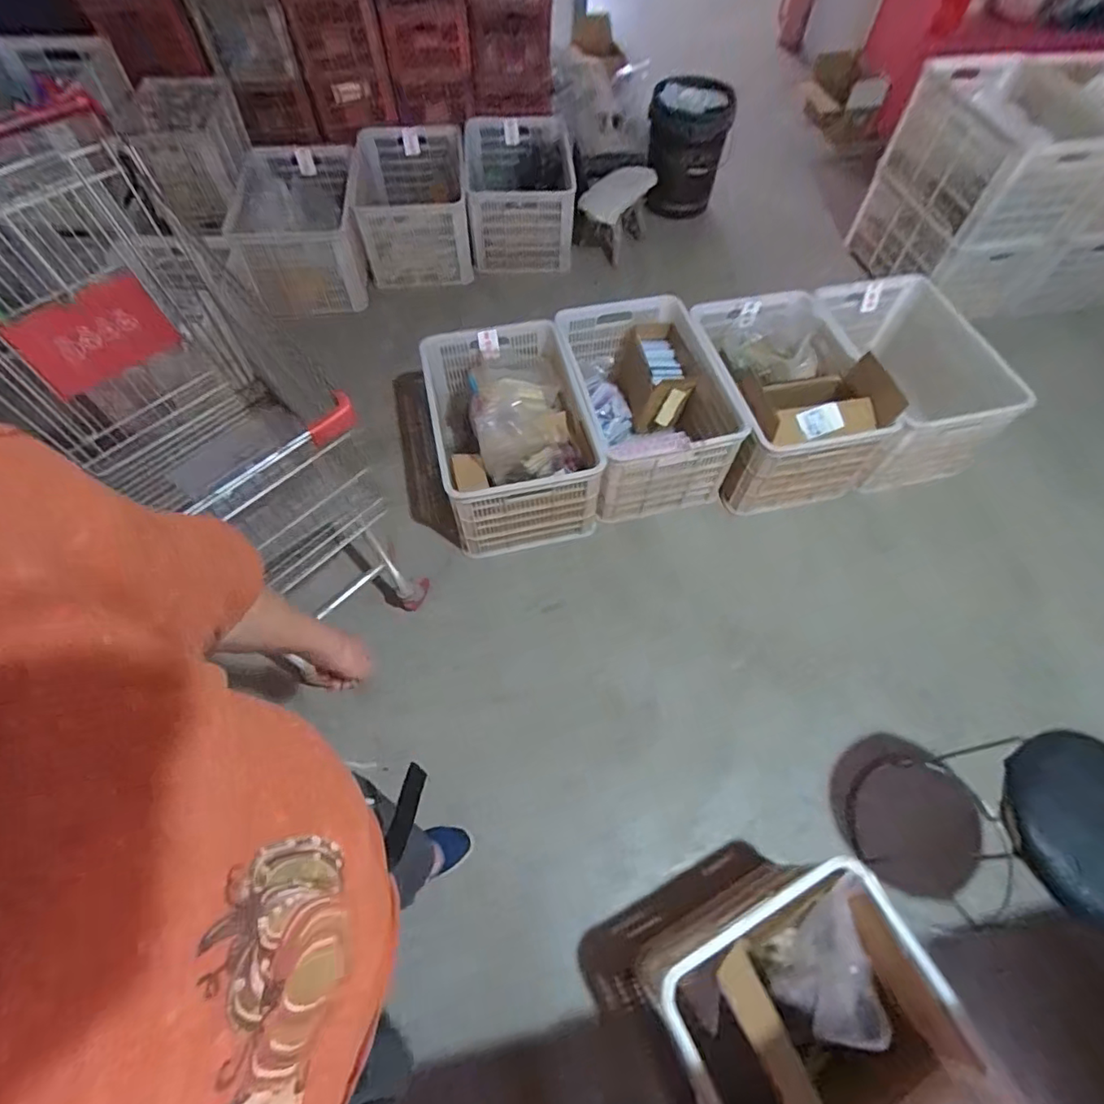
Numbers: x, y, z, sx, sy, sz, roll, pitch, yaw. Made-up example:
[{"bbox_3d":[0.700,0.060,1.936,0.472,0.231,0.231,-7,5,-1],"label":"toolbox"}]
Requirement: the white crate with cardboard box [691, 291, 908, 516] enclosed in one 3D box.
[{"bbox_3d":[0.663,-0.418,1.592,0.408,0.331,0.526,-11,59,-7],"label":"white crate with cardboard box"}]

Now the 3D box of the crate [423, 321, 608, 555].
[{"bbox_3d":[-0.111,-0.328,1.536,0.427,0.309,0.545,-9,59,-6],"label":"crate"}]

